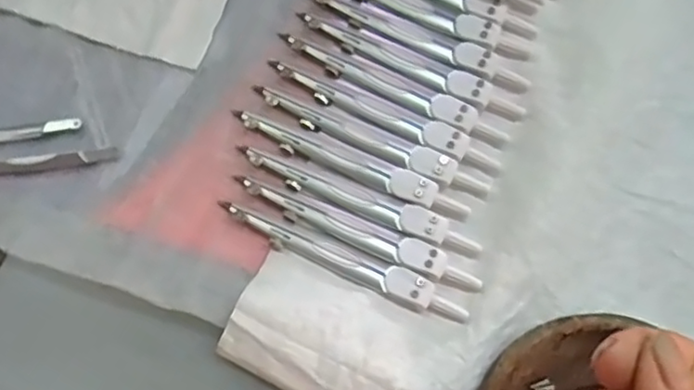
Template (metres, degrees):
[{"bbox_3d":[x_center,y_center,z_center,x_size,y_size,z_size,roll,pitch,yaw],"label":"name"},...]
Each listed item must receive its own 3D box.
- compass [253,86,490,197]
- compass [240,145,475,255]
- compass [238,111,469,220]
[{"bbox_3d":[0.011,-0.028,0.330,0.127,0.006,0.014,24,78,7],"label":"compass"},{"bbox_3d":[0.005,0.002,0.322,0.126,0.005,0.014,21,78,7],"label":"compass"},{"bbox_3d":[0.001,-0.016,0.327,0.126,0.006,0.014,22,78,7],"label":"compass"}]

